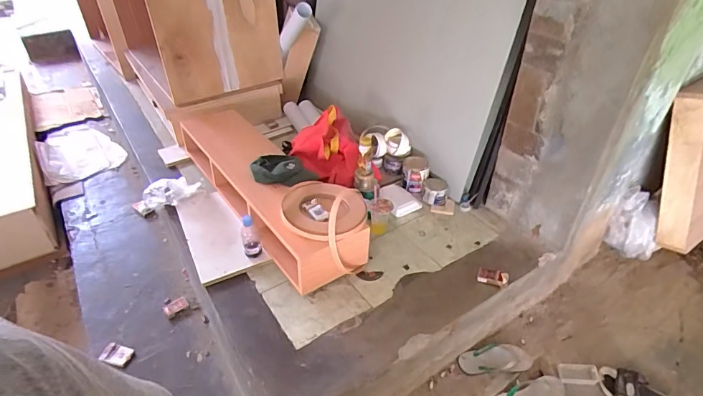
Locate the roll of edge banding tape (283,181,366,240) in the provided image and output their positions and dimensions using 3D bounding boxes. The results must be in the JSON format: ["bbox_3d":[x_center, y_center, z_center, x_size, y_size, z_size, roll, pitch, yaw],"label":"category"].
[{"bbox_3d":[-0.093,0.036,1.385,0.275,0.036,0.266,0,38,0],"label":"roll of edge banding tape"}]

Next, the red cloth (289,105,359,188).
[{"bbox_3d":[-0.110,-0.217,1.702,0.260,0.178,0.408,-3,38,-4],"label":"red cloth"}]

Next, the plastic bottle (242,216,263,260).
[{"bbox_3d":[-0.341,0.123,1.407,0.057,0.179,0.058,-14,40,-17],"label":"plastic bottle"}]

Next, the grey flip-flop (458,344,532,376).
[{"bbox_3d":[0.504,0.561,1.466,0.258,0.038,0.099,-2,38,-3],"label":"grey flip-flop"}]

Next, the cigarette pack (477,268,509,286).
[{"bbox_3d":[0.470,0.261,1.393,0.096,0.025,0.056,11,39,14],"label":"cigarette pack"}]

